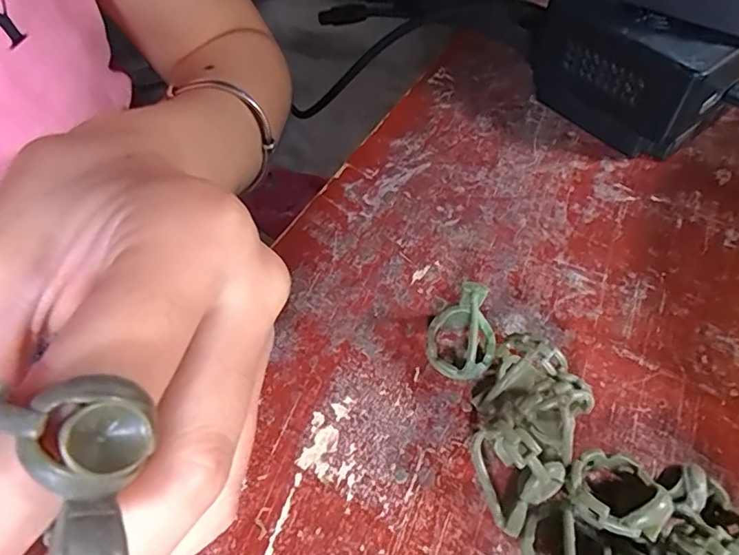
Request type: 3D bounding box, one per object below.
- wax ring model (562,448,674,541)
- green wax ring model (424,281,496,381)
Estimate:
[{"bbox_3d":[0.070,0.060,0.146,0.025,0.007,0.023,22,47,40],"label":"wax ring model"},{"bbox_3d":[0.031,0.020,0.179,0.022,0.027,0.024,-2,55,3],"label":"green wax ring model"}]

